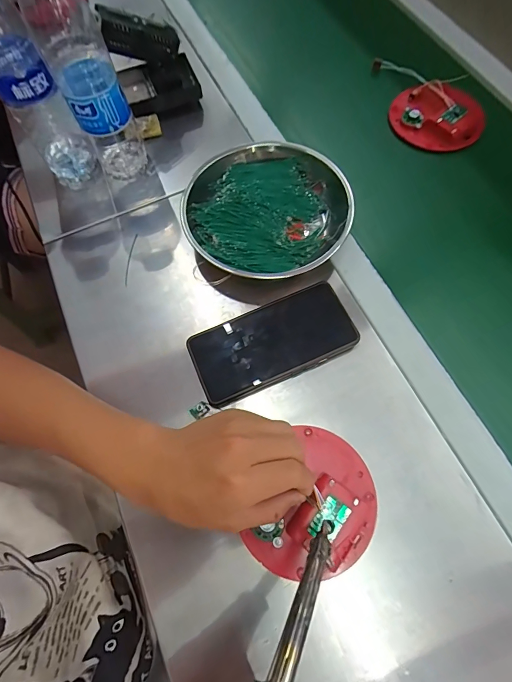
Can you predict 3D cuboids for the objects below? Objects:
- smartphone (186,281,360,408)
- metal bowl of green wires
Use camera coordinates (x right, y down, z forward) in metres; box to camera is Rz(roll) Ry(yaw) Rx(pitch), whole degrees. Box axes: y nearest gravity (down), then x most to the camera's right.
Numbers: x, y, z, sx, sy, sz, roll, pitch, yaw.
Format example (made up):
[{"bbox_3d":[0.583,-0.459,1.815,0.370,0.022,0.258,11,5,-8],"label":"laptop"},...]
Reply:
[{"bbox_3d":[0.016,0.001,0.360,0.161,0.009,0.081,-25,68,-4],"label":"smartphone"},{"bbox_3d":[0.012,-0.154,0.407,0.180,0.040,0.196,-1,69,3],"label":"metal bowl of green wires"}]

